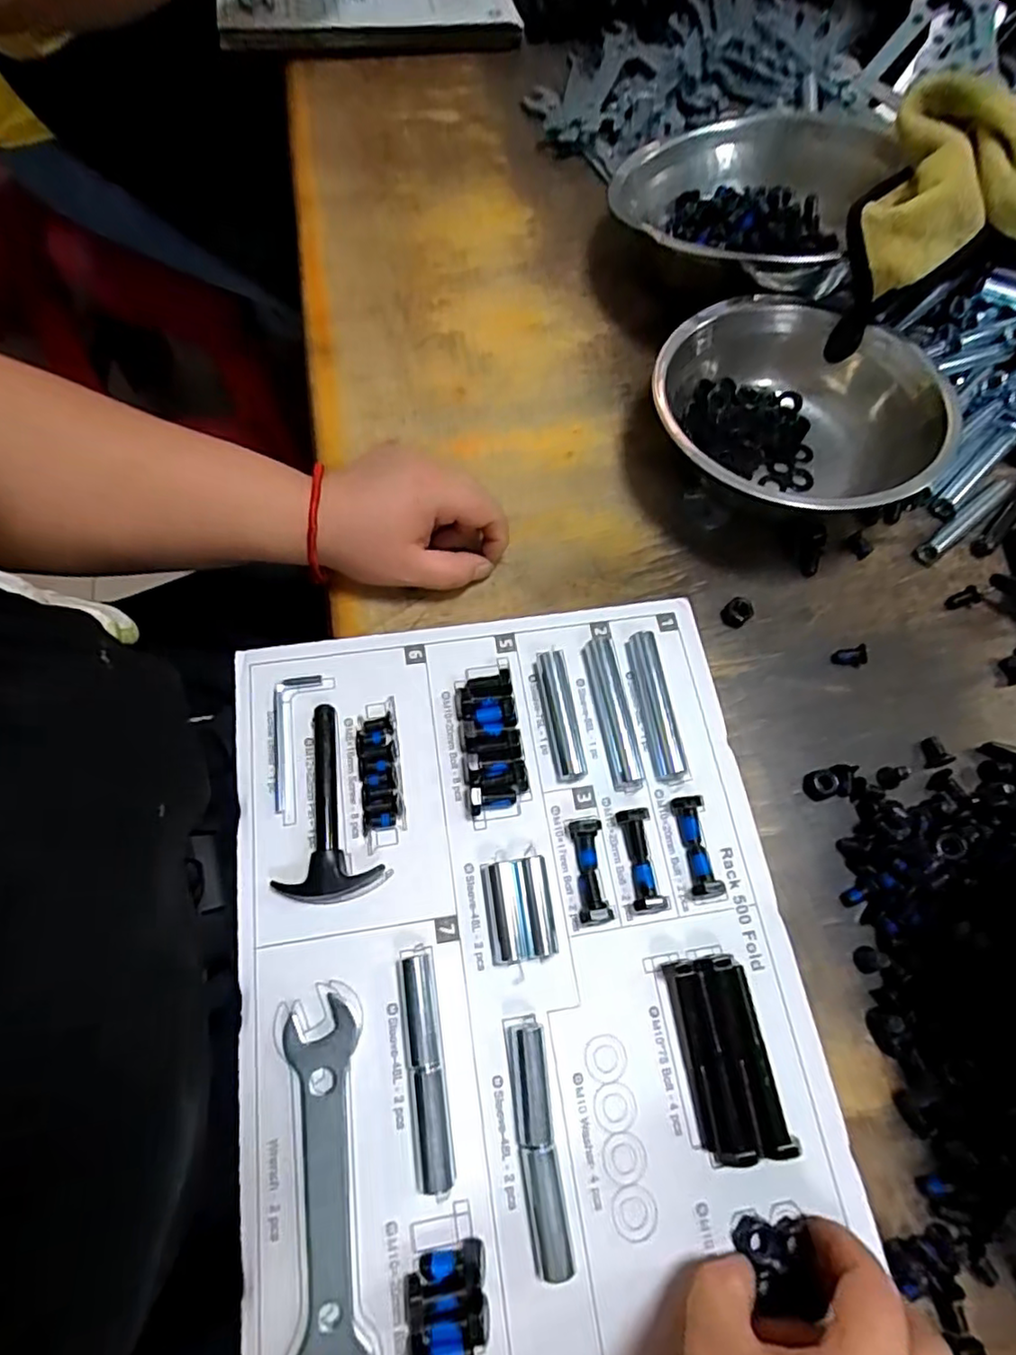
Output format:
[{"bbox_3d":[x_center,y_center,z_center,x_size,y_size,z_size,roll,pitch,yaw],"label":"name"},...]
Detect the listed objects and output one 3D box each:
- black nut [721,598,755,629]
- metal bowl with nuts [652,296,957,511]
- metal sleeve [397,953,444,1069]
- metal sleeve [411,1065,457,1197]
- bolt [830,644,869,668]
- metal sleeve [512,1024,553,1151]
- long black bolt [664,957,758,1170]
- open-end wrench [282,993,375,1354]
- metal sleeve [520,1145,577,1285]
[{"bbox_3d":[0.145,-0.041,0.405,0.015,0.013,0.016,1,68,-3],"label":"black nut"},{"bbox_3d":[0.185,-0.173,0.425,0.171,0.079,0.165,1,68,-3],"label":"metal bowl with nuts"},{"bbox_3d":[-0.043,0.161,0.311,0.017,0.013,0.047,-8,69,-7],"label":"metal sleeve"},{"bbox_3d":[-0.034,0.207,0.292,0.018,0.015,0.051,-4,68,-5],"label":"metal sleeve"},{"bbox_3d":[0.213,-0.013,0.398,0.020,0.012,0.011,-5,68,-5],"label":"bolt"},{"bbox_3d":[0.011,0.191,0.300,0.014,0.016,0.048,-3,68,-5],"label":"metal sleeve"},{"bbox_3d":[0.096,0.183,0.308,0.018,0.015,0.086,-9,69,-7],"label":"long black bolt"},{"bbox_3d":[-0.080,0.228,0.284,0.034,0.008,0.149,-7,69,-6],"label":"open-end wrench"},{"bbox_3d":[0.017,0.236,0.284,0.016,0.014,0.049,-9,69,-7],"label":"metal sleeve"}]

